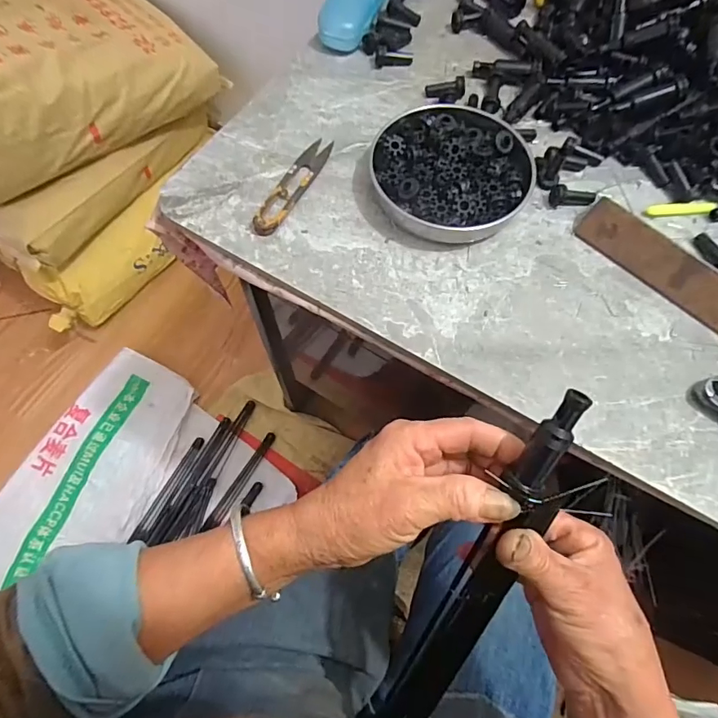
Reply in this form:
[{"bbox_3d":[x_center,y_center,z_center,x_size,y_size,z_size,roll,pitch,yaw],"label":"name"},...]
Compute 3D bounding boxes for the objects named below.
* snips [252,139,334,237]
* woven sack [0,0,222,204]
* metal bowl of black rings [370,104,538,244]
[{"bbox_3d":[-0.058,-0.155,0.413,0.025,0.009,0.116,23,68,7],"label":"snips"},{"bbox_3d":[-0.641,-0.534,0.907,0.360,0.228,0.643,35,57,12],"label":"woven sack"},{"bbox_3d":[0.081,-0.167,0.411,0.134,0.030,0.129,1,67,-2],"label":"metal bowl of black rings"}]

